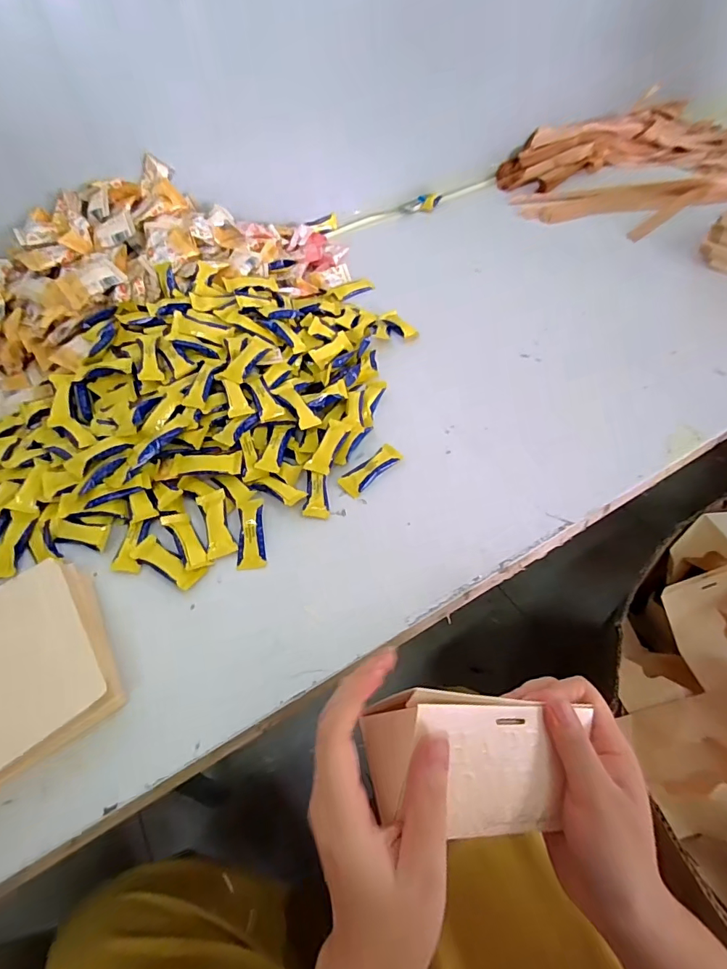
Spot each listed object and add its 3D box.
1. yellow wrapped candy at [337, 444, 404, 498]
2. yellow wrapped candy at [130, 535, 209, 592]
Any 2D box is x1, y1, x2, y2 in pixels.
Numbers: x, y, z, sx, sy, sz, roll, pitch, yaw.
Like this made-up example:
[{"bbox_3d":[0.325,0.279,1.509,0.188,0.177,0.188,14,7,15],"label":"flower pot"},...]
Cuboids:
[{"bbox_3d":[0.007,-0.015,0.456,0.069,0.006,0.026,-39,58,-25],"label":"yellow wrapped candy"},{"bbox_3d":[-0.170,0.066,0.397,0.071,0.009,0.025,24,55,21],"label":"yellow wrapped candy"}]

